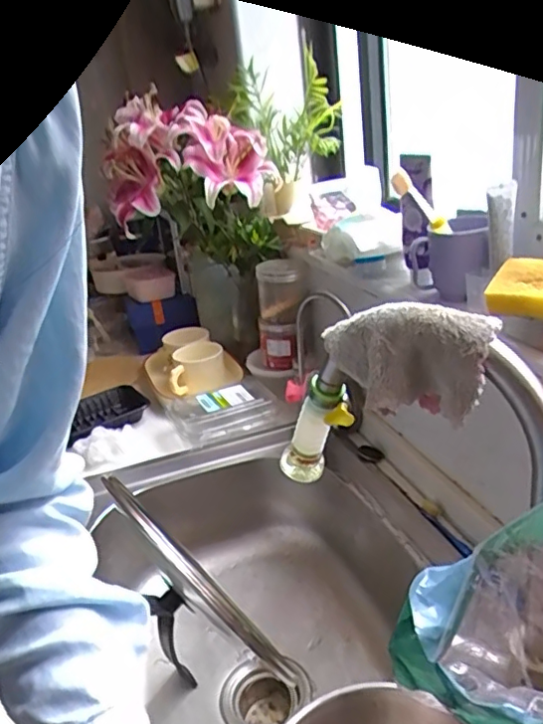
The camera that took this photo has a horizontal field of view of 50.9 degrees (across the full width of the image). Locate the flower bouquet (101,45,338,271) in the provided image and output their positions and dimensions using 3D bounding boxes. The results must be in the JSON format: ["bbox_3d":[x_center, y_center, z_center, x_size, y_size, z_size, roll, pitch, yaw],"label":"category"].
[{"bbox_3d":[-0.073,-0.344,1.043,0.351,0.298,0.237,-1,24,14],"label":"flower bouquet"}]

